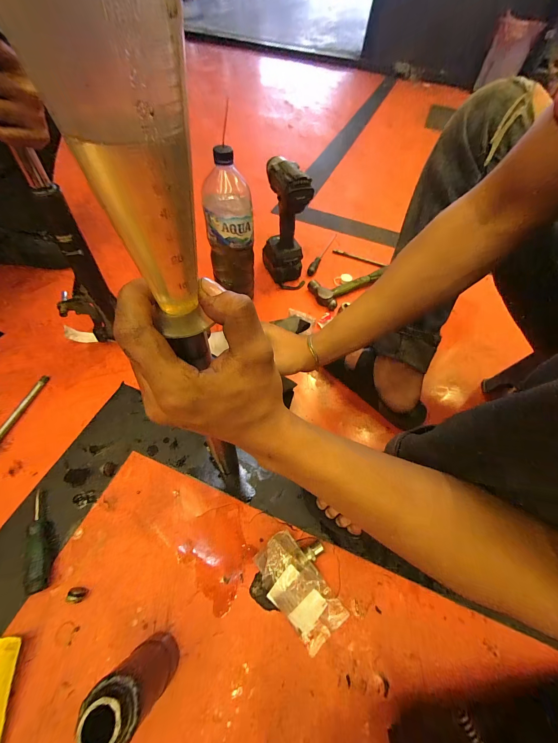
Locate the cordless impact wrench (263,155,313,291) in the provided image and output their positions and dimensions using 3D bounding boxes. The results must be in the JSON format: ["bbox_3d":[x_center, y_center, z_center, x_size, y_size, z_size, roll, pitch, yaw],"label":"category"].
[{"bbox_3d":[0.012,-0.345,0.660,0.088,0.252,0.135,-12,59,-12],"label":"cordless impact wrench"}]

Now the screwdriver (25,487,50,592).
[{"bbox_3d":[-0.343,0.234,0.390,0.020,0.025,0.135,-21,61,-17],"label":"screwdriver"}]

